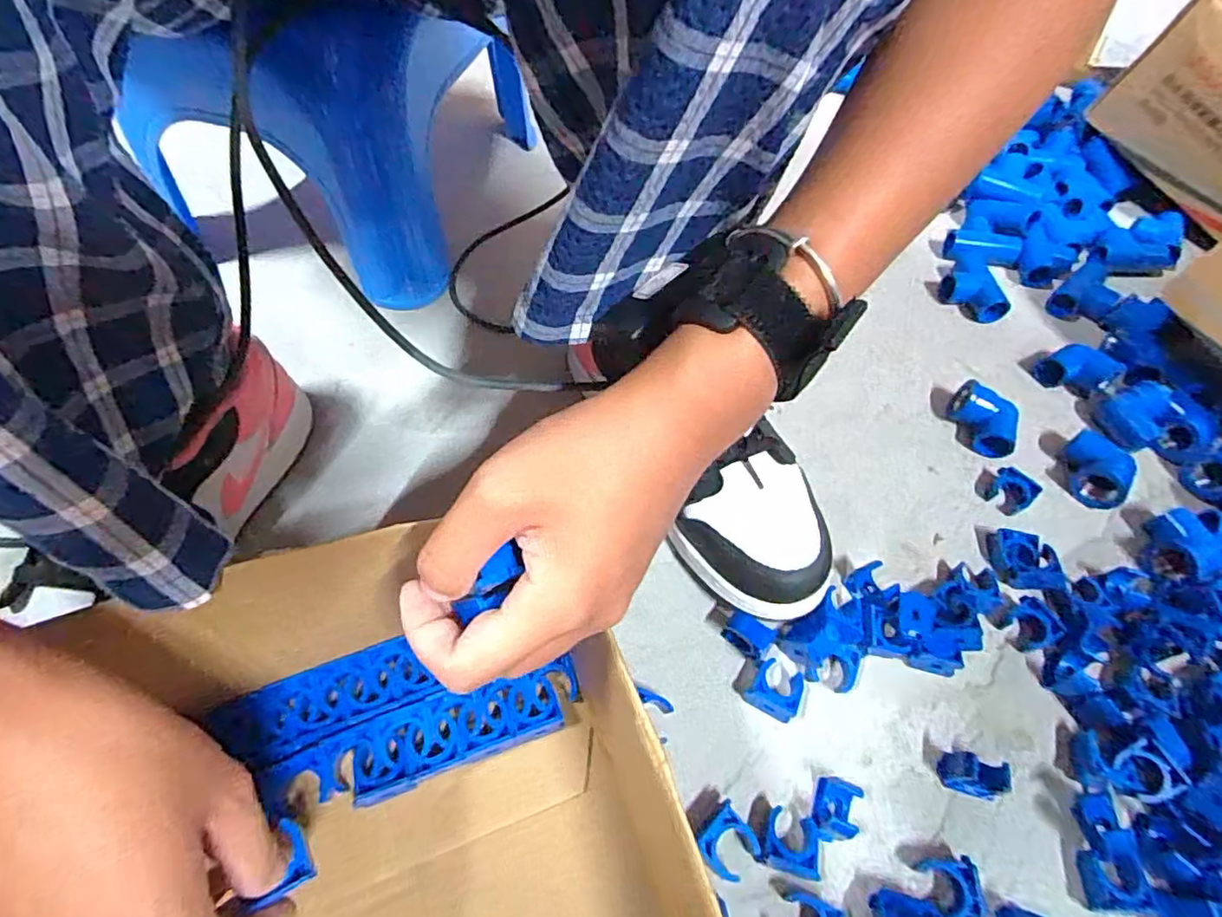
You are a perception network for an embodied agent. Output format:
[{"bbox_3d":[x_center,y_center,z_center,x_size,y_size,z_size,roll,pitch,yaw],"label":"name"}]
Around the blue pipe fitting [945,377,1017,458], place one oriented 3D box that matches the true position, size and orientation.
[{"bbox_3d":[0.279,-0.028,0.447,0.036,0.032,0.057,-33,66,-23],"label":"blue pipe fitting"}]

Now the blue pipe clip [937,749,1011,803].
[{"bbox_3d":[0.192,0.168,0.316,0.024,0.027,0.018,18,58,7],"label":"blue pipe clip"}]

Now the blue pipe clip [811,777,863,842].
[{"bbox_3d":[0.116,0.182,0.306,0.017,0.020,0.030,24,59,11],"label":"blue pipe clip"}]

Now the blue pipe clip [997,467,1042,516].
[{"bbox_3d":[0.283,0.023,0.420,0.024,0.017,0.028,-33,66,-23],"label":"blue pipe clip"}]

